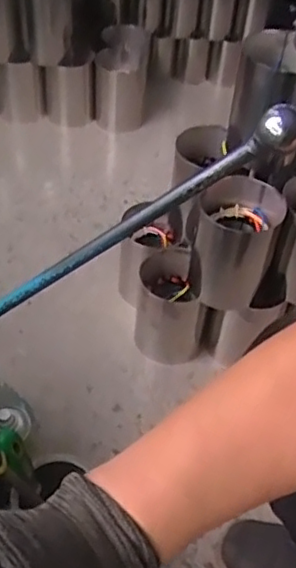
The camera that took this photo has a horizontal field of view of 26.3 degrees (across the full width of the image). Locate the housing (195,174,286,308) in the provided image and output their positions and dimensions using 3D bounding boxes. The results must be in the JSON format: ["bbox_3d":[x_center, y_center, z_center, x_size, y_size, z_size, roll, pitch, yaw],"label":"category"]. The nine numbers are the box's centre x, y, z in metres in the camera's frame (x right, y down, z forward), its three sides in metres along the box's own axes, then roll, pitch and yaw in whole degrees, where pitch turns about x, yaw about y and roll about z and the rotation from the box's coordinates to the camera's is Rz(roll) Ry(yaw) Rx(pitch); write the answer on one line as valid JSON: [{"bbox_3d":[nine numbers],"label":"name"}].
[{"bbox_3d":[0.128,-0.058,0.953,0.112,0.155,0.118,16,48,11],"label":"housing"}]

